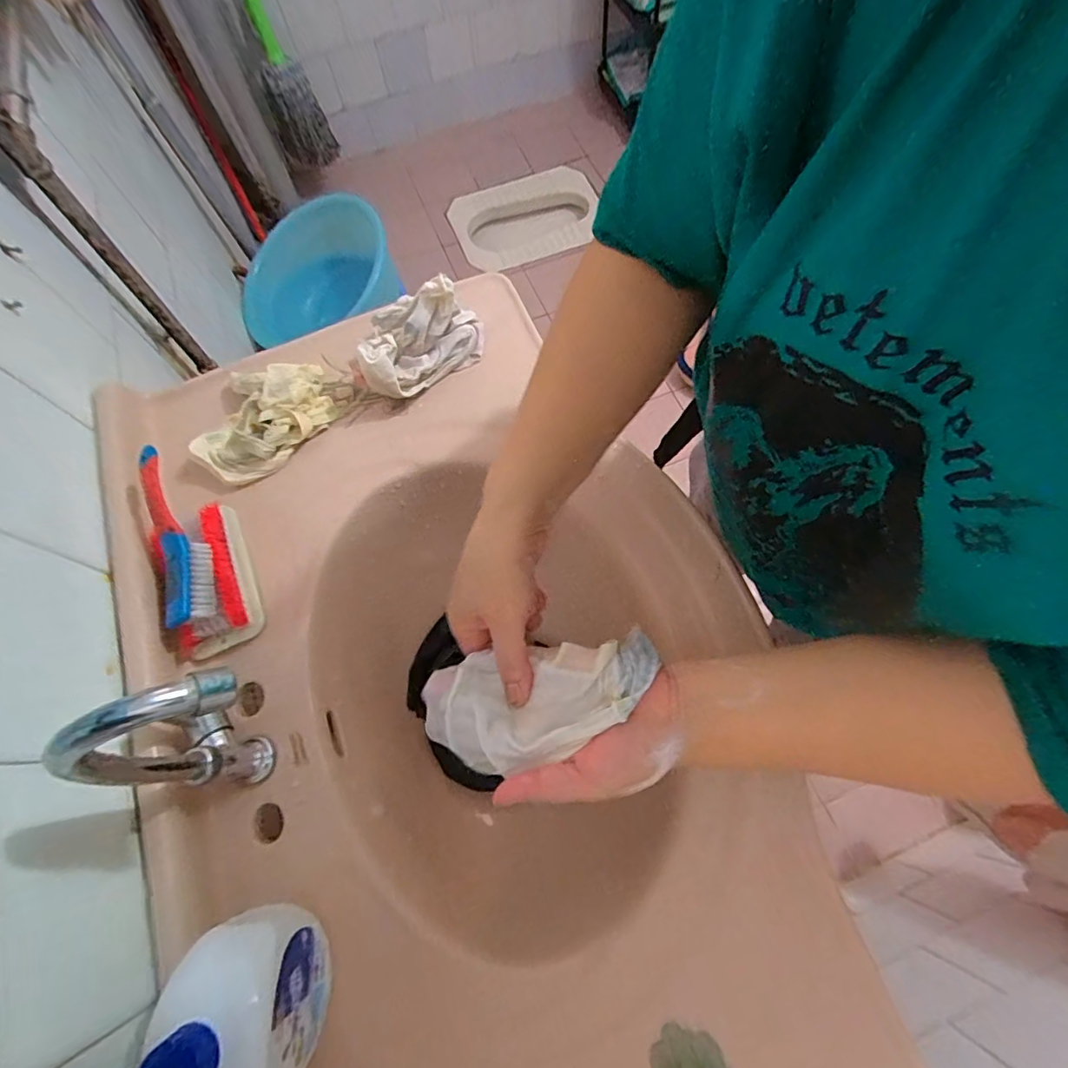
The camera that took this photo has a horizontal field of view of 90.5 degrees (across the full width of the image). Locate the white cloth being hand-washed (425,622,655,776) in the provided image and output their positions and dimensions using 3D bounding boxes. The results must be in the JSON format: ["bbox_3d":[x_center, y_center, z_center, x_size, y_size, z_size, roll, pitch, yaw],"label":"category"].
[{"bbox_3d":[0.005,0.104,0.338,0.147,0.034,0.072,-17,64,9],"label":"white cloth being hand-washed"}]

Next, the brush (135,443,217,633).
[{"bbox_3d":[-0.299,0.000,0.439,0.032,0.031,0.148,-20,86,-8],"label":"brush"}]

